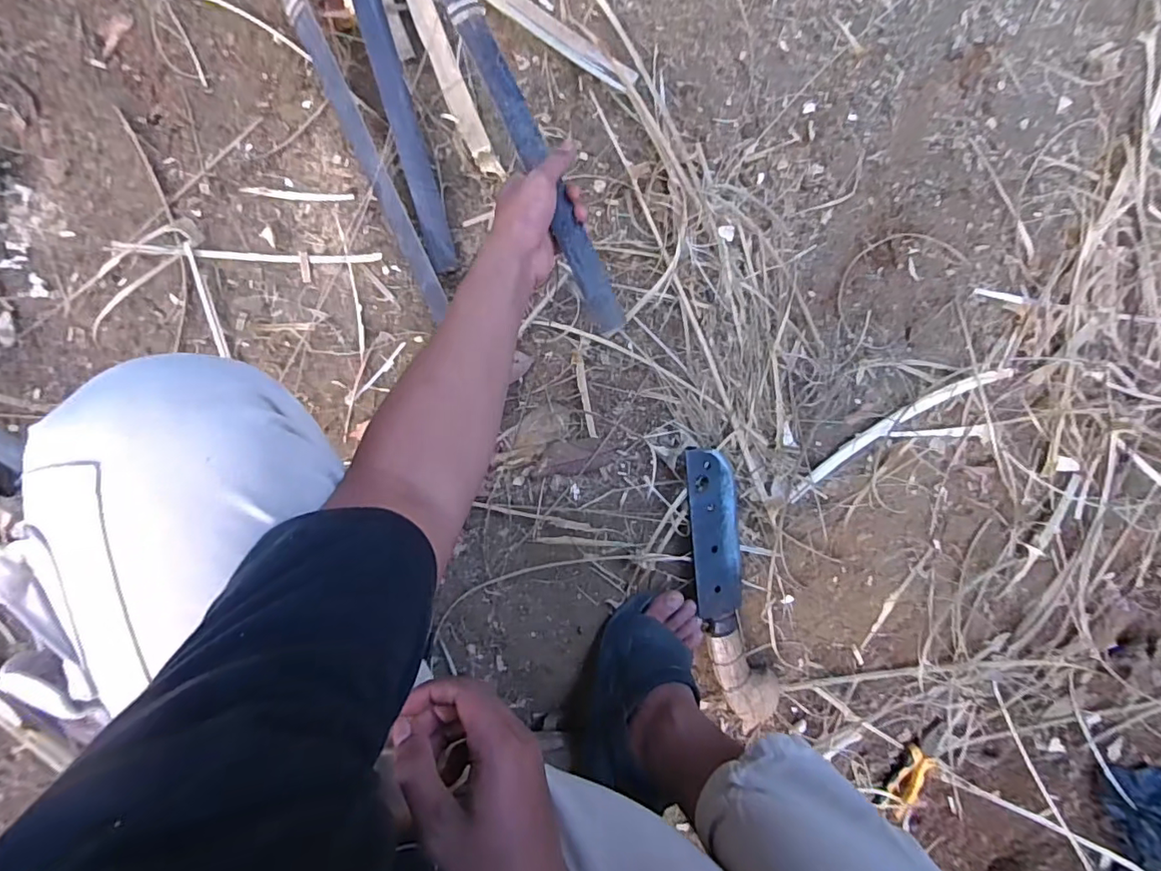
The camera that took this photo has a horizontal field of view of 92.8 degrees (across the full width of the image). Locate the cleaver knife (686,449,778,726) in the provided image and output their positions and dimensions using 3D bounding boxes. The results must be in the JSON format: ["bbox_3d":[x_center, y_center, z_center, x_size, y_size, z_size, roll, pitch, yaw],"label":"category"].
[{"bbox_3d":[0.185,0.195,0.693,0.083,0.026,0.359,-17,95,-5],"label":"cleaver knife"}]

